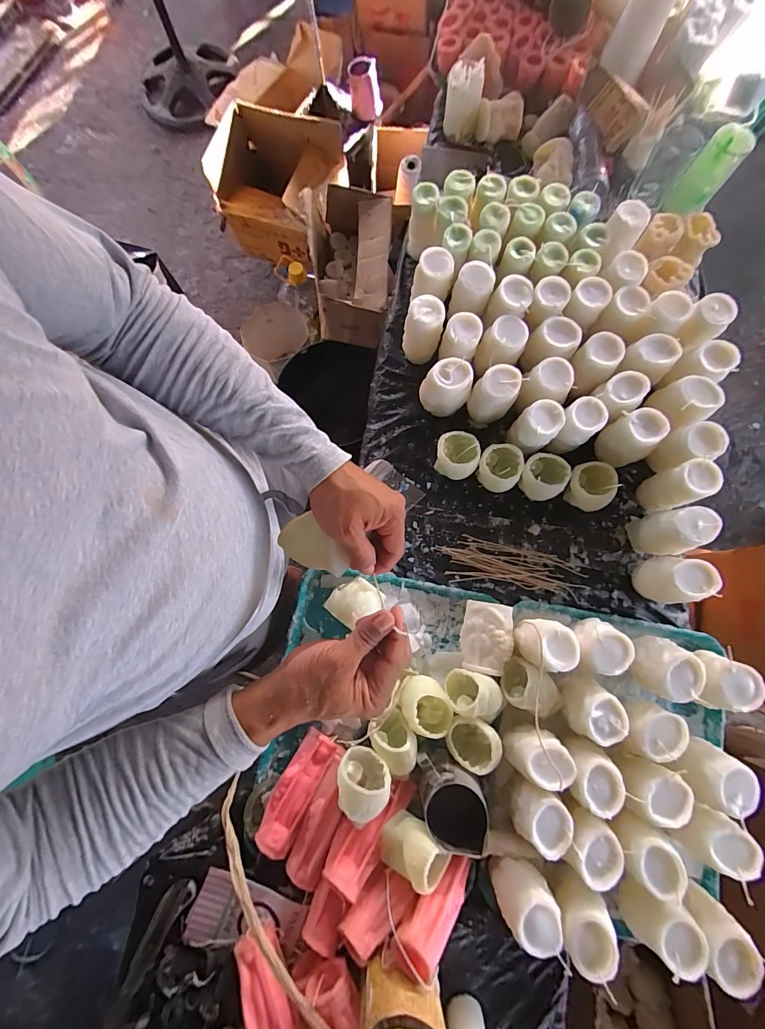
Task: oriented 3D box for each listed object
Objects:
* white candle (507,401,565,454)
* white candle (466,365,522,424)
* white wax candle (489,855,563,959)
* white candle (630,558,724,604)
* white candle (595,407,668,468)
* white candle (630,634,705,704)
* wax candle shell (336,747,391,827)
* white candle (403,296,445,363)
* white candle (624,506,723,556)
[{"bbox_3d":[0.251,-0.144,0.630,0.071,0.078,0.063,-14,80,-2],"label":"white candle"},{"bbox_3d":[0.189,-0.200,0.645,0.065,0.093,0.067,0,80,1],"label":"white candle"},{"bbox_3d":[0.189,0.514,0.500,0.067,0.078,0.065,-16,80,-2],"label":"white wax candle"},{"bbox_3d":[0.444,0.098,0.583,0.066,0.095,0.074,-7,80,-1],"label":"white candle"},{"bbox_3d":[0.403,-0.123,0.619,0.070,0.086,0.071,0,80,1],"label":"white candle"},{"bbox_3d":[0.414,0.225,0.560,0.073,0.085,0.066,-34,81,-5],"label":"white candle"},{"bbox_3d":[-0.026,0.371,0.517,0.068,0.069,0.081,6,80,2],"label":"wax candle shell"},{"bbox_3d":[0.070,-0.320,0.665,0.065,0.112,0.060,12,80,3],"label":"white candle"},{"bbox_3d":[0.448,0.029,0.597,0.060,0.128,0.066,0,80,1],"label":"white candle"}]

